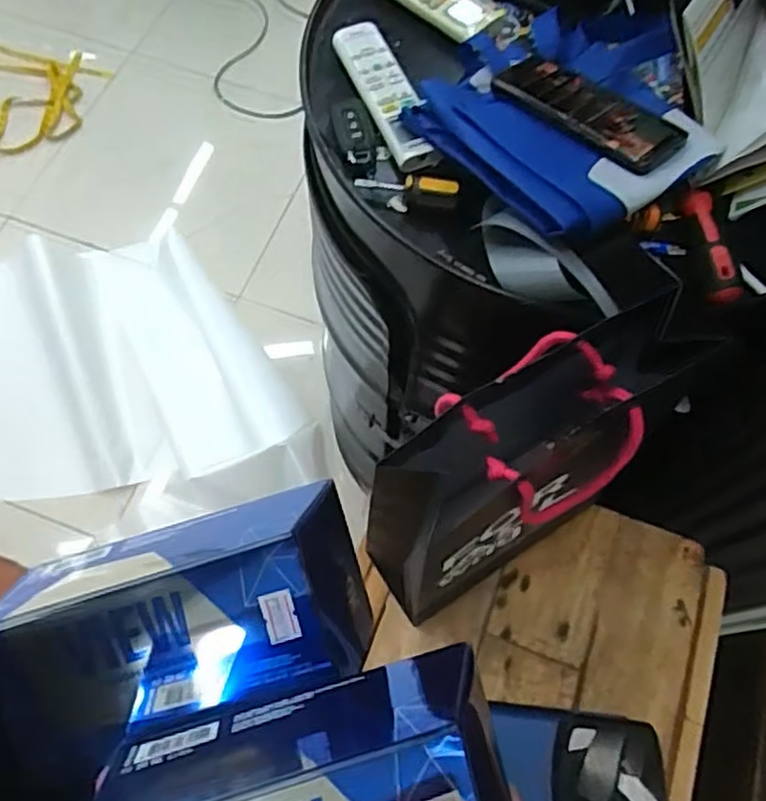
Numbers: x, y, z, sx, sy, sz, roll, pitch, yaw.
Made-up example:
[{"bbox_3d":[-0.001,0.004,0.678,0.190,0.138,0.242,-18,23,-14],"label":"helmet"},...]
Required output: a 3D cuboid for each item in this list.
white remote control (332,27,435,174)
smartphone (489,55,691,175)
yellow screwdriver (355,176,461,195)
[{"bbox_3d":[0.001,-0.290,0.649,0.043,0.019,0.172,-18,69,-10],"label":"white remote control"},{"bbox_3d":[0.181,-0.259,0.609,0.077,0.013,0.172,-38,64,-20],"label":"smartphone"},{"bbox_3d":[0.019,-0.190,0.607,0.094,0.014,0.012,9,65,22],"label":"yellow screwdriver"}]

